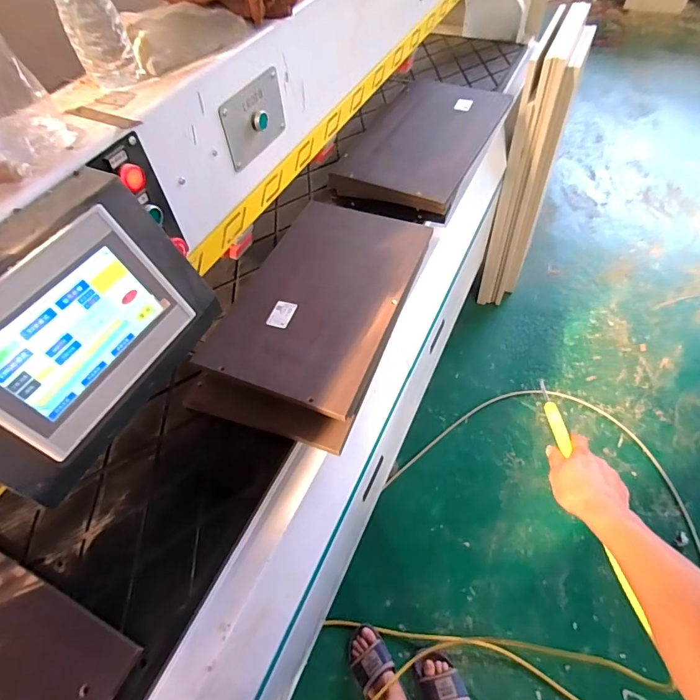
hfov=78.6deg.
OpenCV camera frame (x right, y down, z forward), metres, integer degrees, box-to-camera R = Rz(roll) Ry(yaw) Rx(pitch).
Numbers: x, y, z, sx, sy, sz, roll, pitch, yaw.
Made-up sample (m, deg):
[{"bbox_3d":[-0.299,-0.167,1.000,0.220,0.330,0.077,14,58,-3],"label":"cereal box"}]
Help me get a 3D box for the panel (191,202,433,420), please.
[{"bbox_3d":[-0.045,-0.119,0.821,0.284,0.033,0.475,19,57,15],"label":"panel"}]

